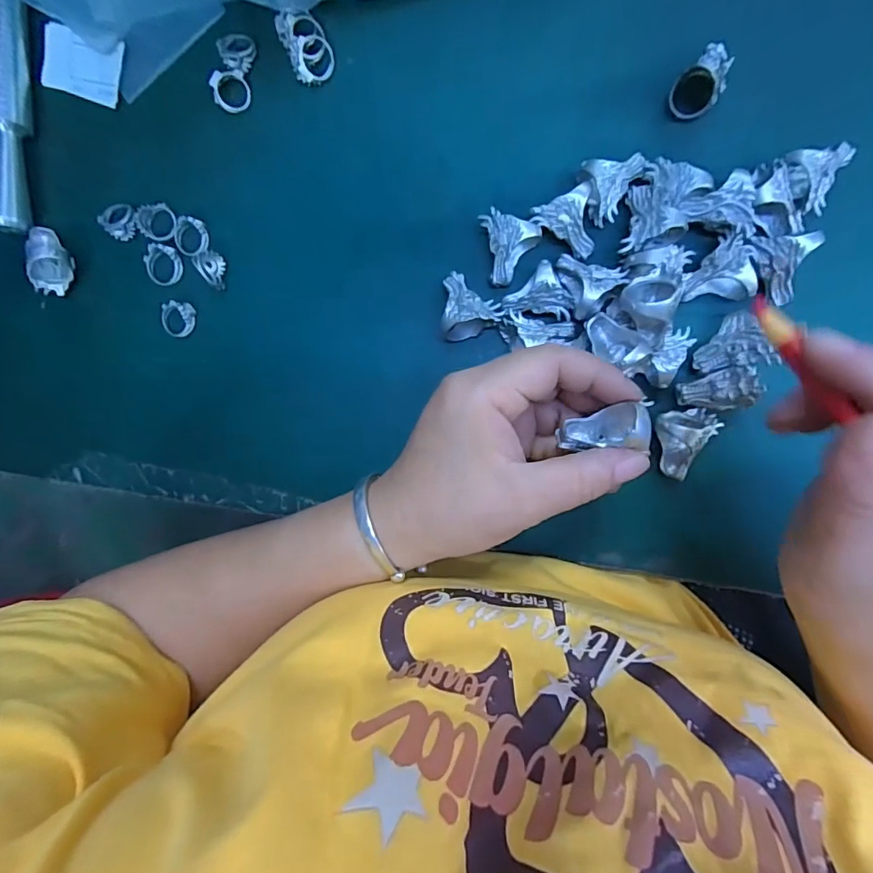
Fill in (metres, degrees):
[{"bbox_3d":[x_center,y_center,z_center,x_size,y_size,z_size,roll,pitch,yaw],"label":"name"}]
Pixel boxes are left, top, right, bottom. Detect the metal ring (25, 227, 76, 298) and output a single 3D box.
[{"bbox_3d":[-0.235,-0.109,0.295,0.020,0.021,0.041,-5,94,8],"label":"metal ring"}]

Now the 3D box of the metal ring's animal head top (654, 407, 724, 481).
[{"bbox_3d":[0.138,0.003,0.260,0.032,0.017,0.036,-20,92,7],"label":"metal ring's animal head top"}]

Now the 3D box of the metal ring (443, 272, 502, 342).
[{"bbox_3d":[0.020,-0.074,0.271,0.030,0.021,0.036,-1,94,7],"label":"metal ring"}]

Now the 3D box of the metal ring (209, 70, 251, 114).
[{"bbox_3d":[-0.120,-0.202,0.281,0.020,0.011,0.018,-24,91,9],"label":"metal ring"}]

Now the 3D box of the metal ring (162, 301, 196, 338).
[{"bbox_3d":[-0.161,-0.073,0.298,0.020,0.007,0.021,1,95,7],"label":"metal ring"}]

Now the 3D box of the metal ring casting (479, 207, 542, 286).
[{"bbox_3d":[0.043,-0.106,0.267,0.029,0.017,0.037,-12,93,8],"label":"metal ring casting"}]

